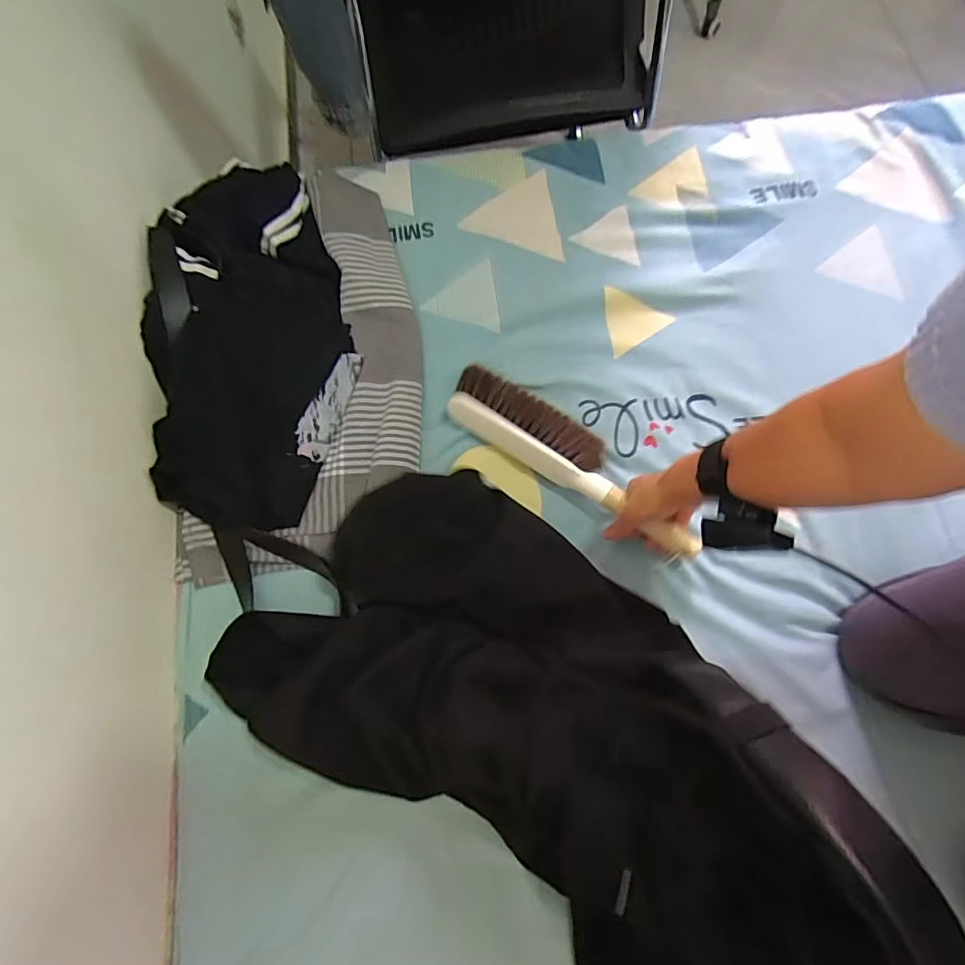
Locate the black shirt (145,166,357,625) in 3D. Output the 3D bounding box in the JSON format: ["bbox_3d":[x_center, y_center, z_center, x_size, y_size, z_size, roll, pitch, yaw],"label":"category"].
[{"bbox_3d":[-0.283,-0.161,0.654,0.231,0.080,0.580,-8,74,0],"label":"black shirt"}]

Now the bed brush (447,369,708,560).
[{"bbox_3d":[0.113,-0.031,0.641,0.354,0.037,0.092,37,78,10],"label":"bed brush"}]

